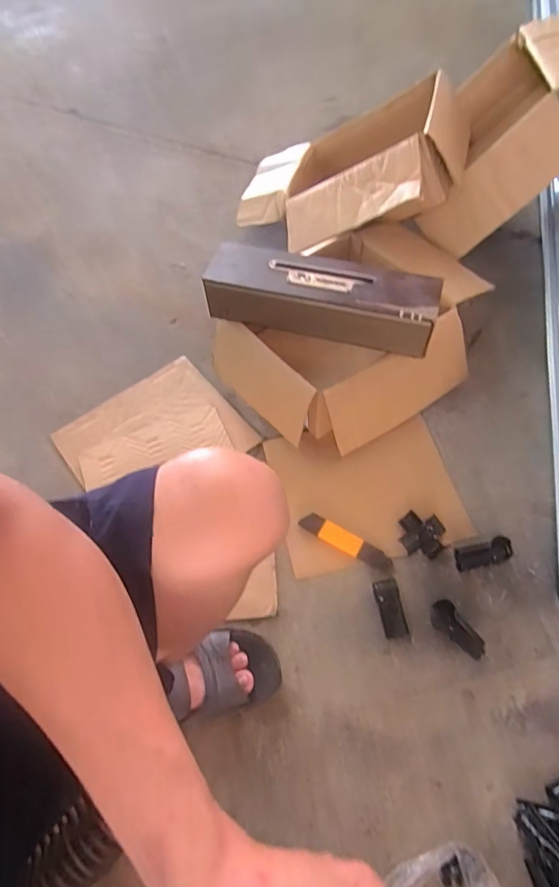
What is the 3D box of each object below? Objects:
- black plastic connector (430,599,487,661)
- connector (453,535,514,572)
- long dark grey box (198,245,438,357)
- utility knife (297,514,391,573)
[{"bbox_3d":[0.252,0.264,0.669,0.034,0.030,0.087,-32,62,-15],"label":"black plastic connector"},{"bbox_3d":[0.308,0.165,0.714,0.084,0.025,0.034,-11,58,-3],"label":"connector"},{"bbox_3d":[0.066,-0.241,0.782,0.373,0.080,0.104,13,60,11],"label":"long dark grey box"},{"bbox_3d":[0.103,0.153,0.728,0.150,0.014,0.028,25,63,18],"label":"utility knife"}]

